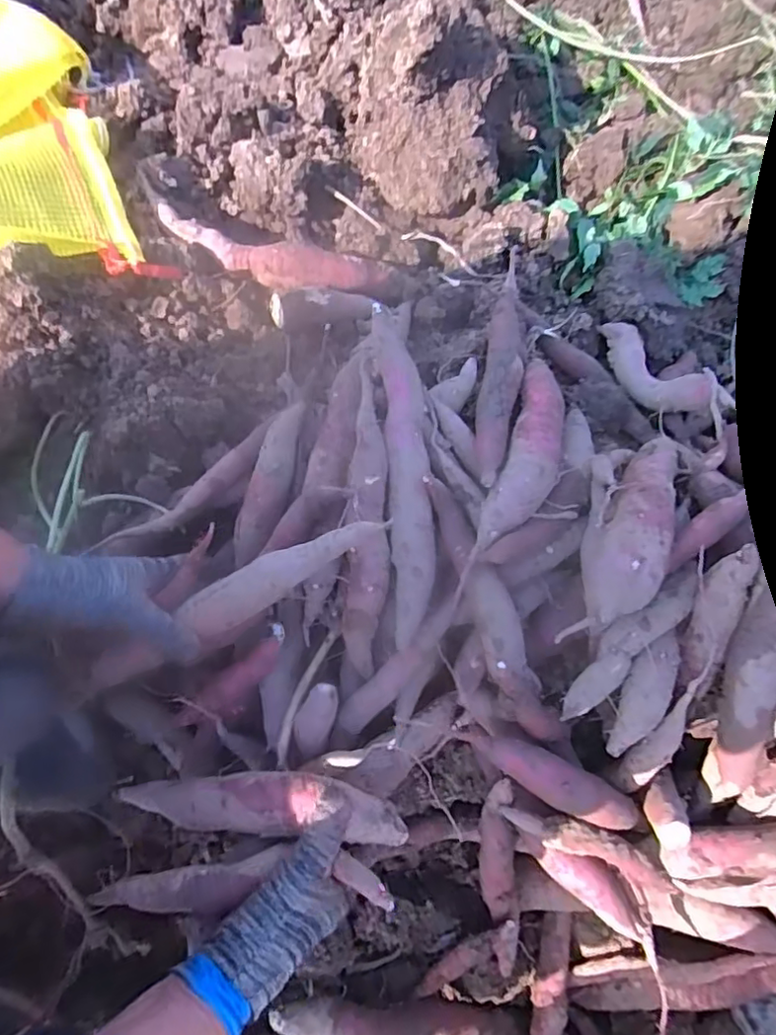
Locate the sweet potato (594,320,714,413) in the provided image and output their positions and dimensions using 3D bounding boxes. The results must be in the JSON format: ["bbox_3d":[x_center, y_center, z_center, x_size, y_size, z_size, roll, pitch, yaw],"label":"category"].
[{"bbox_3d":[0.226,-0.141,0.555,0.043,0.031,0.166,-13,44,-4],"label":"sweet potato"}]

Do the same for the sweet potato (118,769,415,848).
[{"bbox_3d":[-0.100,0.200,0.428,0.215,0.036,0.042,-5,78,18],"label":"sweet potato"}]

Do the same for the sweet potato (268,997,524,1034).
[{"bbox_3d":[0.010,0.397,0.468,0.192,0.036,0.038,13,78,-14],"label":"sweet potato"}]

